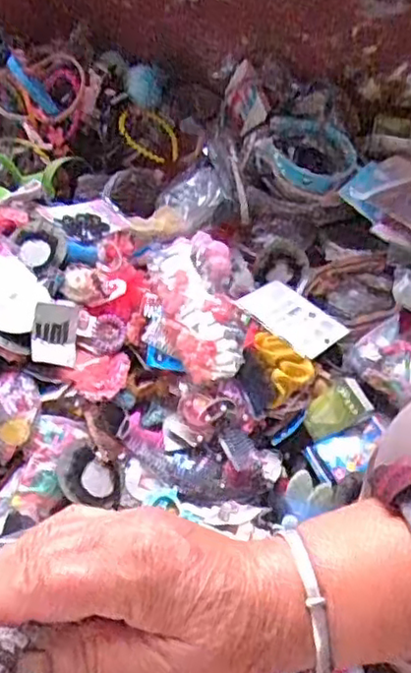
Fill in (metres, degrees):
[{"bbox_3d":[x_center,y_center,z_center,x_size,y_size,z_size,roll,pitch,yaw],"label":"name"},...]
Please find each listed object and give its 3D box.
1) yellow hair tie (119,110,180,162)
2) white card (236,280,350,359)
[{"bbox_3d":[-0.100,-0.377,1.256,0.120,0.014,0.108,-13,77,-37],"label":"yellow hair tie"},{"bbox_3d":[0.123,-0.028,0.942,0.080,0.009,0.138,-37,62,-22],"label":"white card"}]

